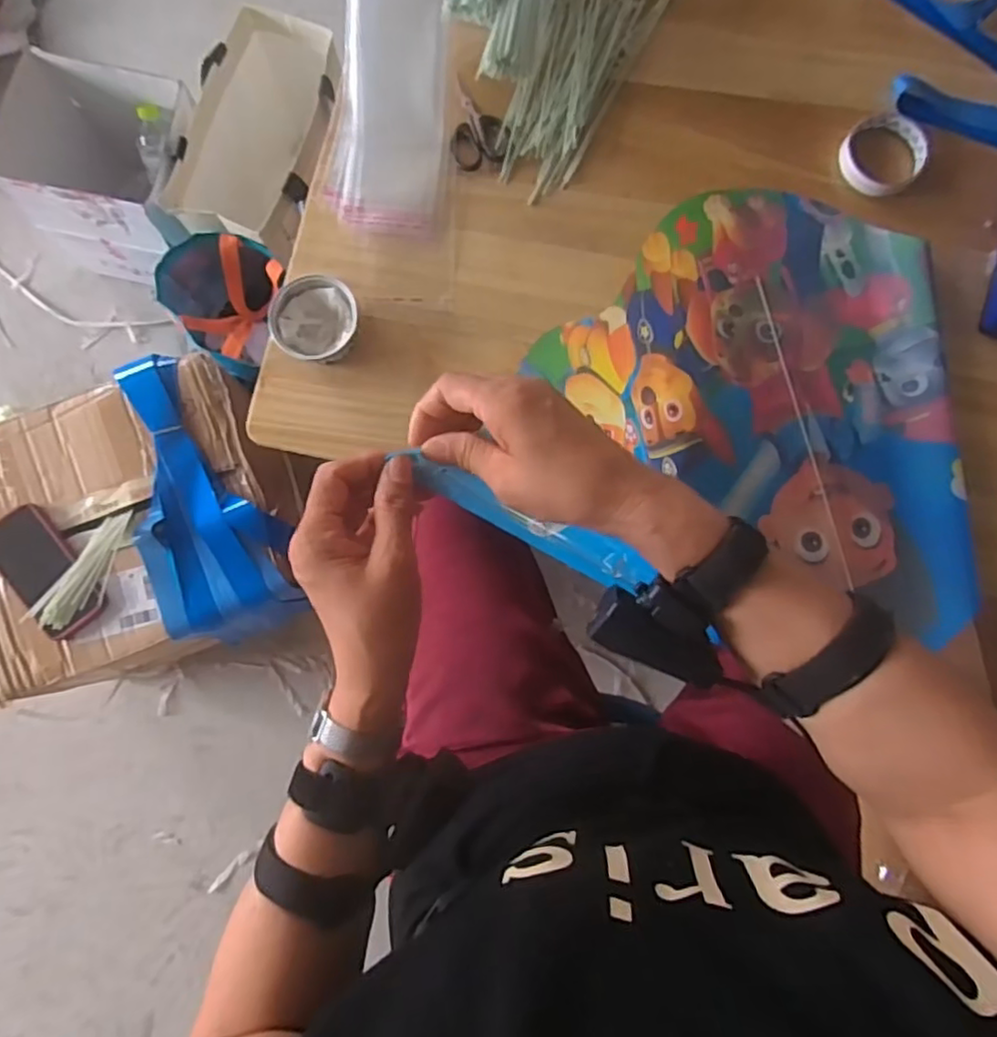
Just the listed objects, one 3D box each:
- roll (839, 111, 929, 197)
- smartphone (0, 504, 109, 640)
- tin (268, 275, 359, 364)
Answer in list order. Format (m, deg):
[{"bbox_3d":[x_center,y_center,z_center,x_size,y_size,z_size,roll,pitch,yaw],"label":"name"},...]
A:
[{"bbox_3d":[0.404,-0.381,0.668,0.079,0.018,0.080,0,83,-1],"label":"roll"},{"bbox_3d":[-0.574,0.067,0.810,0.084,0.015,0.178,-40,83,-1],"label":"smartphone"},{"bbox_3d":[-0.177,-0.193,0.623,0.081,0.034,0.081,0,84,-2],"label":"tin"}]

